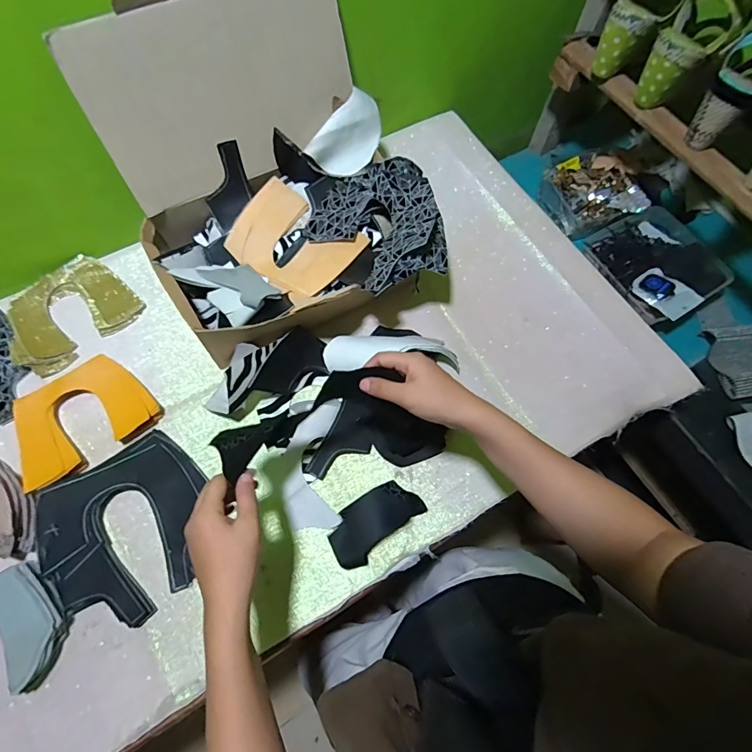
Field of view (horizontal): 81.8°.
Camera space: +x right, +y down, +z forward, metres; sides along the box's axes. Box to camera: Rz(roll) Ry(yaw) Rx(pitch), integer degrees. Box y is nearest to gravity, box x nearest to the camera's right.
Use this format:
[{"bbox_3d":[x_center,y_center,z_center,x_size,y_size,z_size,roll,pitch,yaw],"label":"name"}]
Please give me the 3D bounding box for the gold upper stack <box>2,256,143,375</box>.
[{"bbox_3d":[-0.437,-0.093,0.615,0.165,0.023,0.130,-42,77,-15],"label":"gold upper stack"}]

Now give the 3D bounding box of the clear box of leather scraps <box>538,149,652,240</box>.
[{"bbox_3d":[0.420,-0.357,0.850,0.146,0.074,0.164,-20,70,-10],"label":"clear box of leather scraps"}]

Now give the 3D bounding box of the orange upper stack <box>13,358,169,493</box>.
[{"bbox_3d":[-0.378,0.054,0.559,0.164,0.030,0.115,-35,76,-14],"label":"orange upper stack"}]

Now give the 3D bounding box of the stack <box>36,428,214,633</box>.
[{"bbox_3d":[-0.291,0.181,0.514,0.187,0.023,0.184,-32,75,-13],"label":"stack"}]

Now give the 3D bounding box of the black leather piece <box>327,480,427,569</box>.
[{"bbox_3d":[-0.003,0.176,0.531,0.118,0.023,0.062,-38,76,-14],"label":"black leather piece"}]

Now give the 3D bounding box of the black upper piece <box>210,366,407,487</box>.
[{"bbox_3d":[-0.068,0.034,0.425,0.183,0.022,0.040,-30,74,-11],"label":"black upper piece"}]

